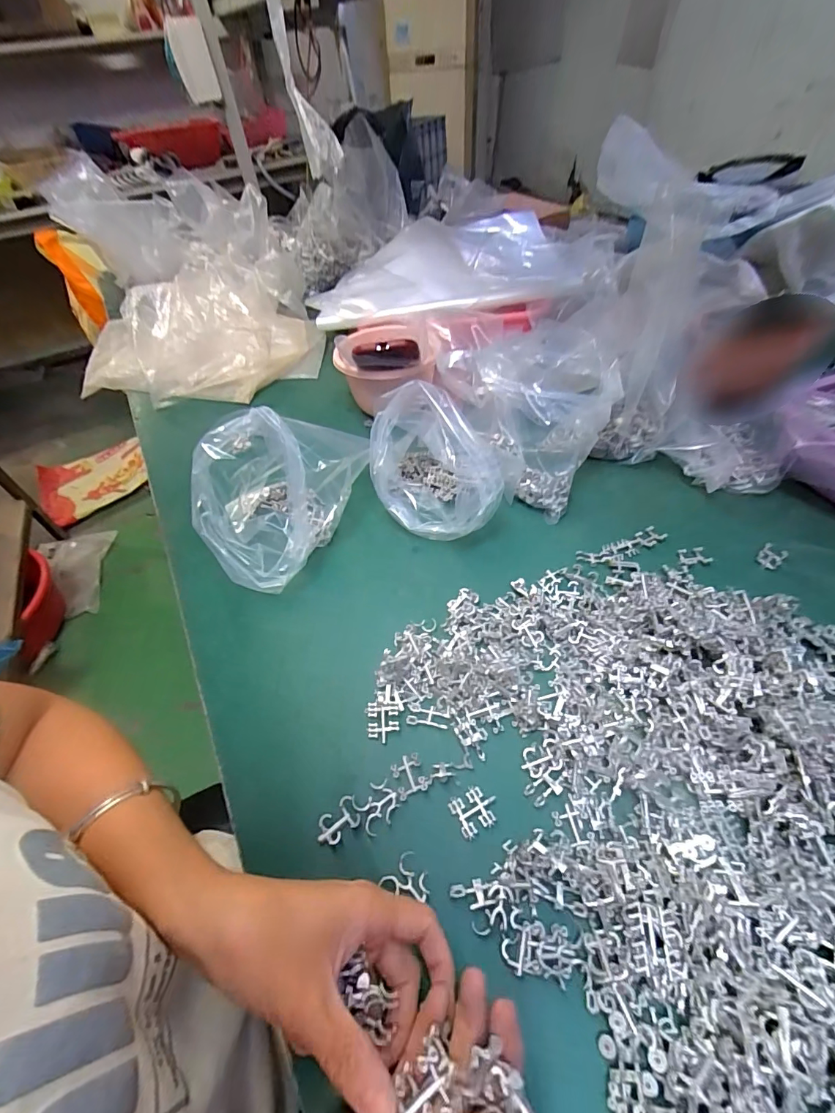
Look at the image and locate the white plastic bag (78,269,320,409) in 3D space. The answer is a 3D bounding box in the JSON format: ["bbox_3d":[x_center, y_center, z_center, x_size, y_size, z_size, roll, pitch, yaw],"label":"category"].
[{"bbox_3d":[-0.403,-0.388,0.776,0.444,0.120,0.270,-3,50,4],"label":"white plastic bag"}]

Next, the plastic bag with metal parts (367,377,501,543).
[{"bbox_3d":[0.009,-0.095,0.479,0.115,0.129,0.137,-13,48,-5],"label":"plastic bag with metal parts"}]

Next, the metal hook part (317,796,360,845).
[{"bbox_3d":[-0.054,0.185,0.310,0.031,0.012,0.019,-35,54,-23],"label":"metal hook part"}]

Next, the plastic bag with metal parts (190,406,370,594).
[{"bbox_3d":[-0.160,-0.073,0.466,0.131,0.145,0.184,17,53,20],"label":"plastic bag with metal parts"}]

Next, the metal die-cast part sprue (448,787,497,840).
[{"bbox_3d":[0.040,0.176,0.312,0.030,0.004,0.025,-25,50,-15],"label":"metal die-cast part sprue"}]

